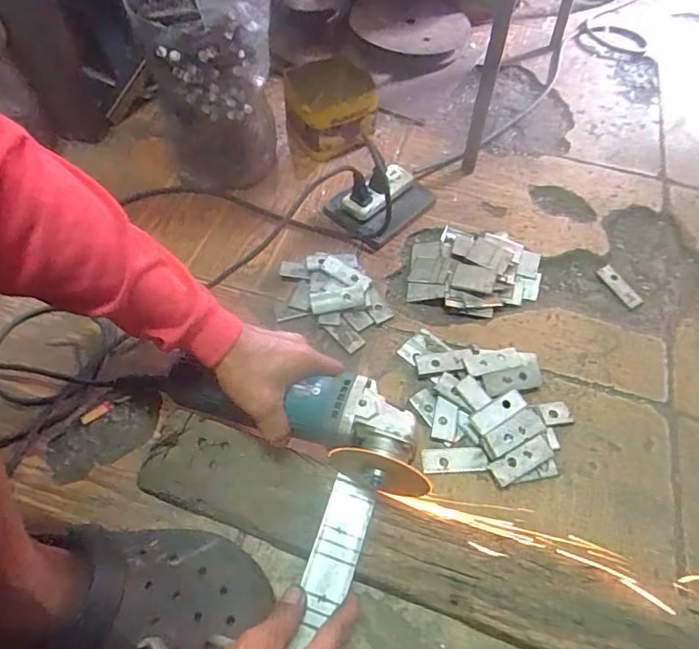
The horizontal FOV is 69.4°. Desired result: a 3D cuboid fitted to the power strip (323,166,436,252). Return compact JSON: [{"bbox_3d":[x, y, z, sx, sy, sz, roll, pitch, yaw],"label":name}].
[{"bbox_3d":[0.046,-0.176,0.698,0.101,0.043,0.137,39,63,21],"label":"power strip"}]

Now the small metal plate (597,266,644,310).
[{"bbox_3d":[0.356,-0.050,0.664,0.023,0.006,0.067,-25,61,-18],"label":"small metal plate"}]

